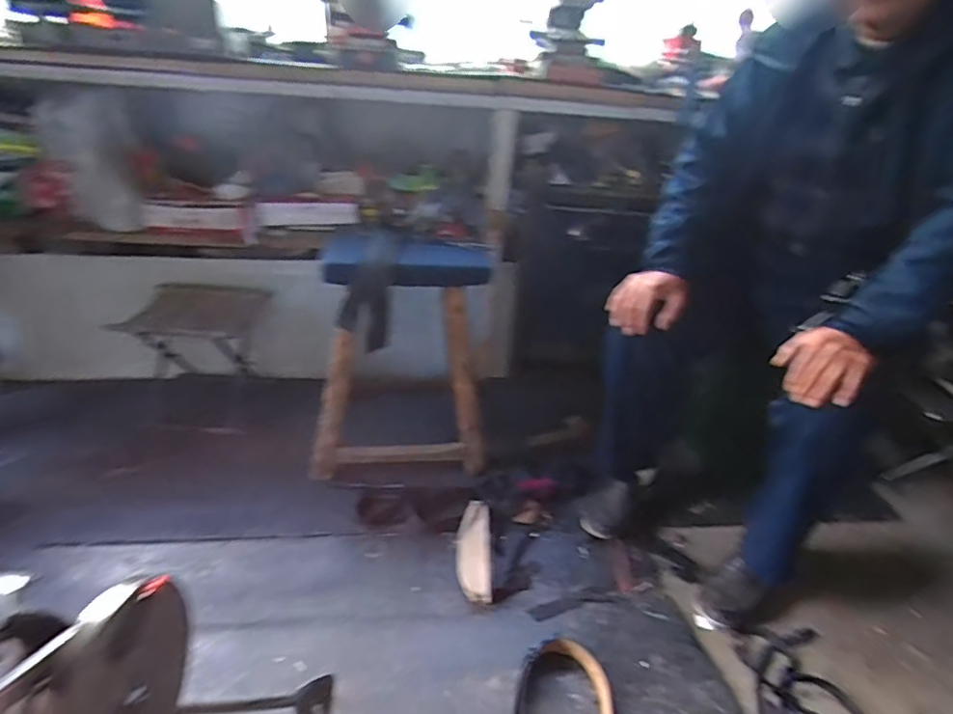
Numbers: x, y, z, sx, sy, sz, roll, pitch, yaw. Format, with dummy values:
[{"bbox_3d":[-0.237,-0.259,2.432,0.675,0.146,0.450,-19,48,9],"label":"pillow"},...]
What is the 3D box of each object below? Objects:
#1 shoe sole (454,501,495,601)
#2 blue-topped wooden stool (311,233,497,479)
[{"bbox_3d":[-0.004,0.373,1.115,0.067,0.035,0.223,3,29,-3],"label":"shoe sole"},{"bbox_3d":[-0.176,-0.018,1.302,0.372,0.497,0.279,-2,30,-12],"label":"blue-topped wooden stool"}]

